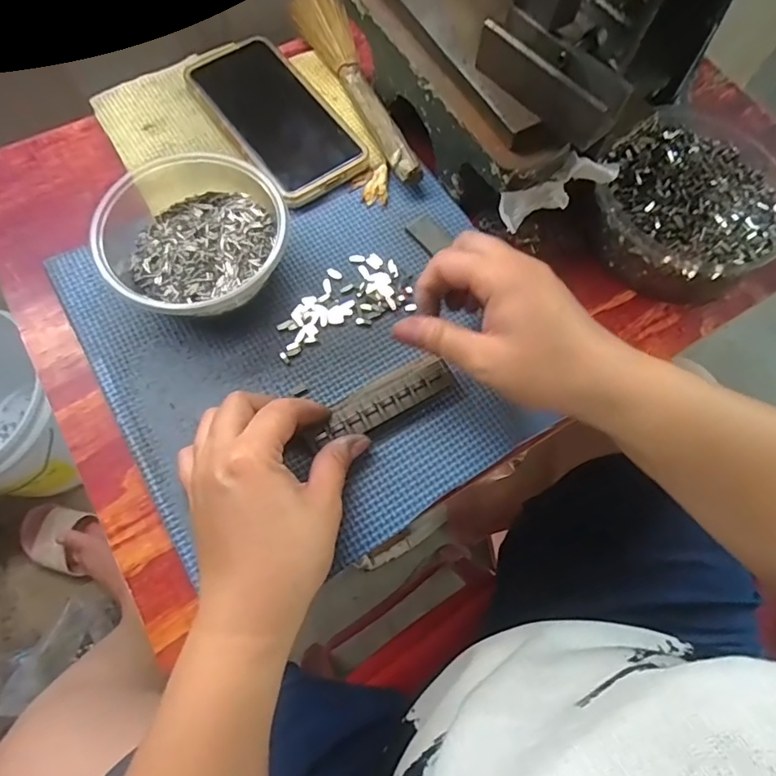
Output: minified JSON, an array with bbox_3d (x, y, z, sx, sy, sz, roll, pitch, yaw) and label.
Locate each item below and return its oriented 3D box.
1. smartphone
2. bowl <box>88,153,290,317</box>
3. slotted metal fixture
[{"bbox_3d":[-0.086,-0.208,0.389,0.075,0.009,0.156,-34,74,-14],"label":"smartphone"},{"bbox_3d":[-0.125,-0.099,0.333,0.111,0.046,0.117,1,69,-2],"label":"bowl"},{"bbox_3d":[-0.007,0.009,0.318,0.098,0.014,0.028,-28,73,-13],"label":"slotted metal fixture"}]

